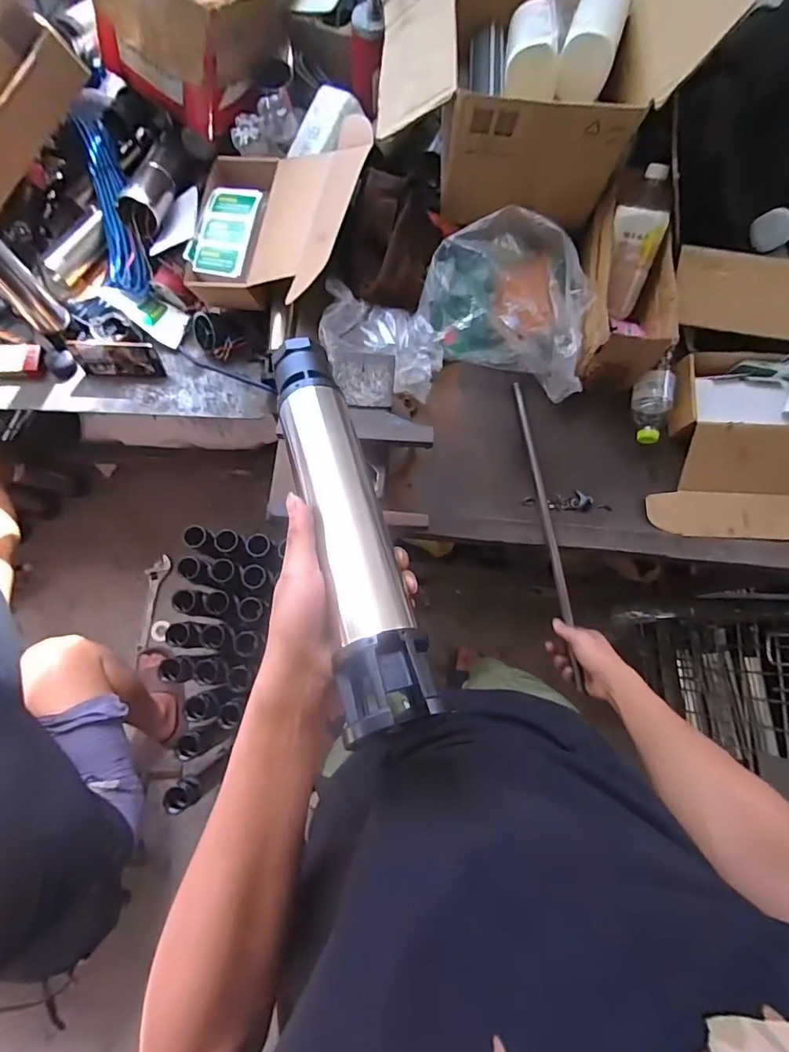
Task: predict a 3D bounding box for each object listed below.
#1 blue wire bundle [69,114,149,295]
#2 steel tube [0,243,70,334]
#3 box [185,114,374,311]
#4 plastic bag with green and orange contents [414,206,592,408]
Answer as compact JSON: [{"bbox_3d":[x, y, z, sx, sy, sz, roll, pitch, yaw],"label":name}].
[{"bbox_3d":[-0.551,-0.631,0.925,0.090,0.055,0.358,-12,93,-5],"label":"blue wire bundle"},{"bbox_3d":[-0.662,-0.429,0.814,0.051,0.239,0.066,39,78,7],"label":"steel tube"},{"bbox_3d":[-0.216,-0.536,0.849,0.310,0.162,0.350,10,76,0],"label":"box"},{"bbox_3d":[0.186,-0.356,0.773,0.270,0.168,0.180,17,77,2],"label":"plastic bag with green and orange contents"}]

